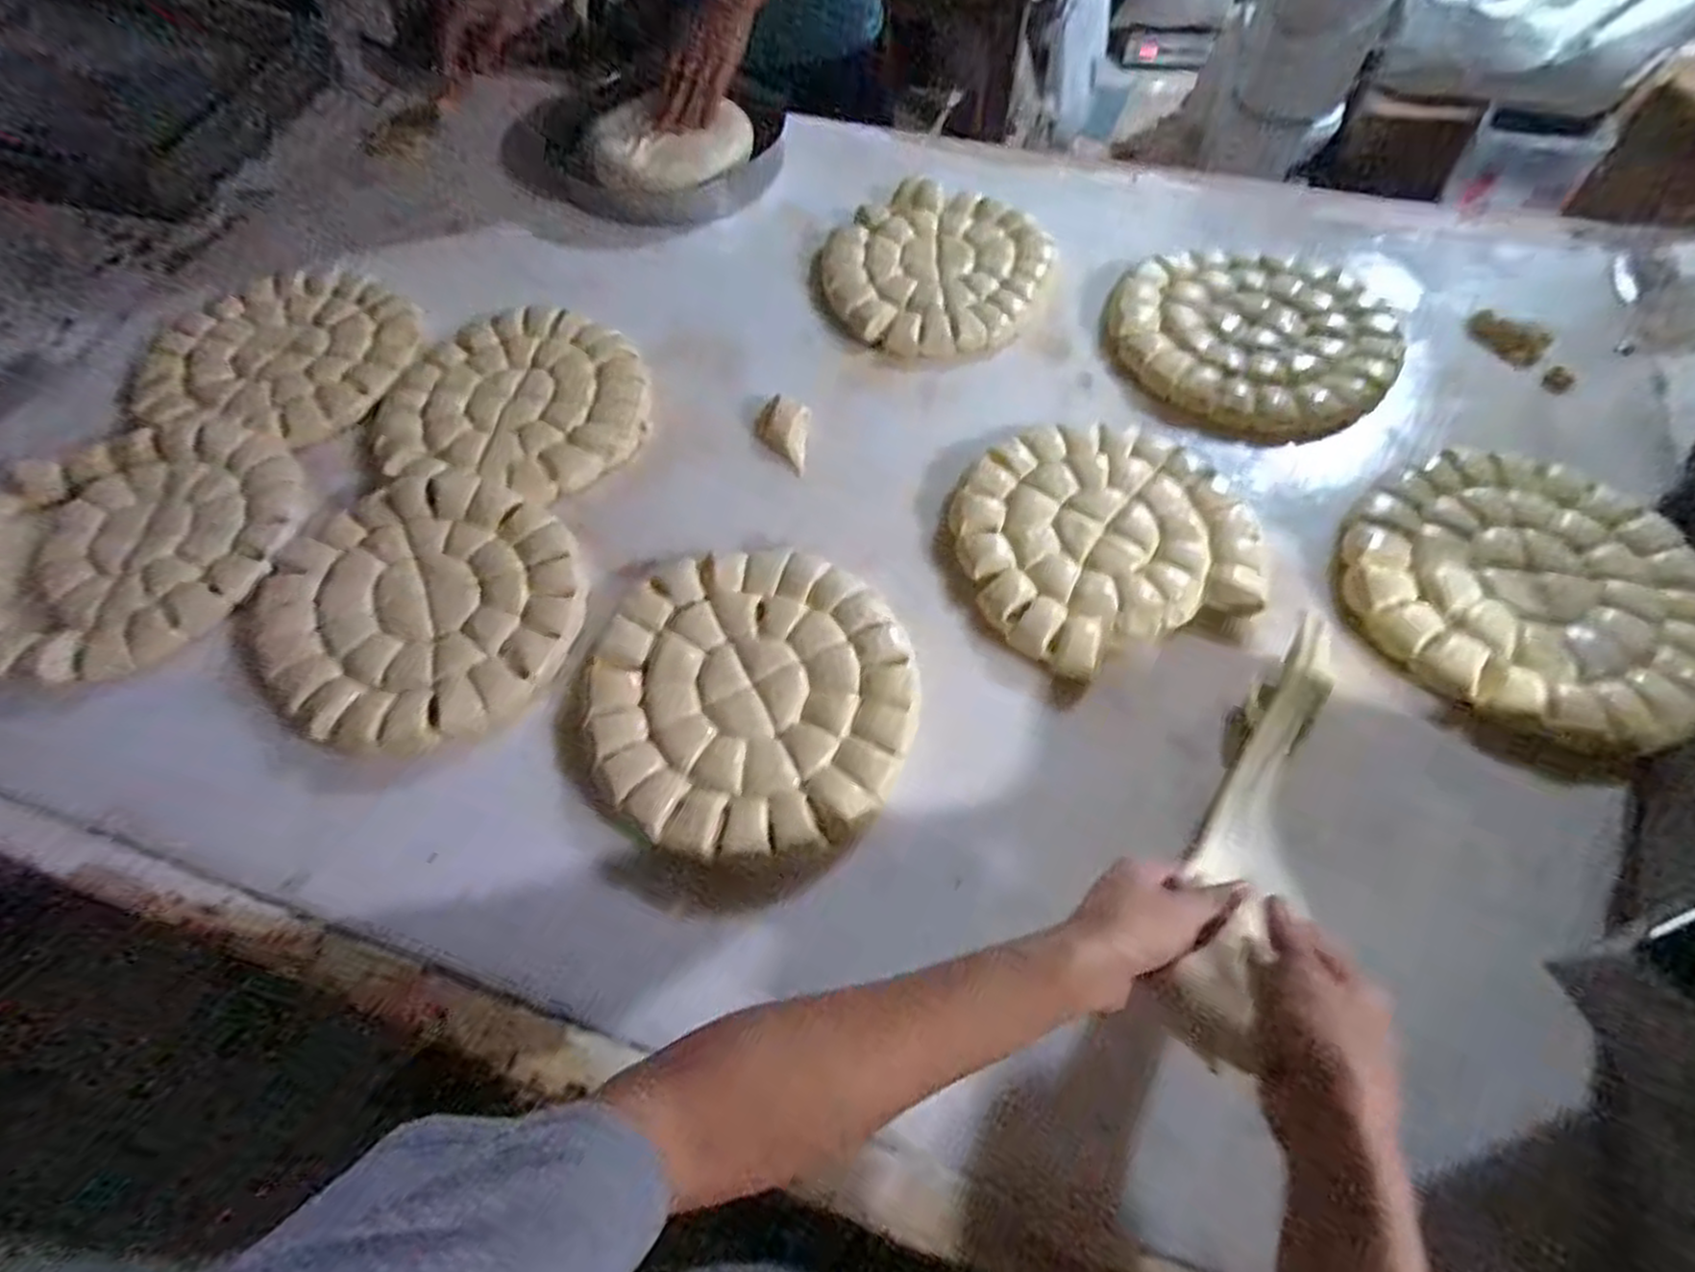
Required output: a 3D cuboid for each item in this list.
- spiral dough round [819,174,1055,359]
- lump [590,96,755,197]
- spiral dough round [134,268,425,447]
[{"bbox_3d":[0.104,-0.443,0.913,0.247,0.026,0.294,25,63,13],"label":"spiral dough round"},{"bbox_3d":[-0.231,-0.655,1.019,0.218,0.069,0.097,-17,62,-9],"label":"lump"},{"bbox_3d":[-0.627,-0.314,0.837,0.278,0.050,0.267,6,61,3],"label":"spiral dough round"}]

